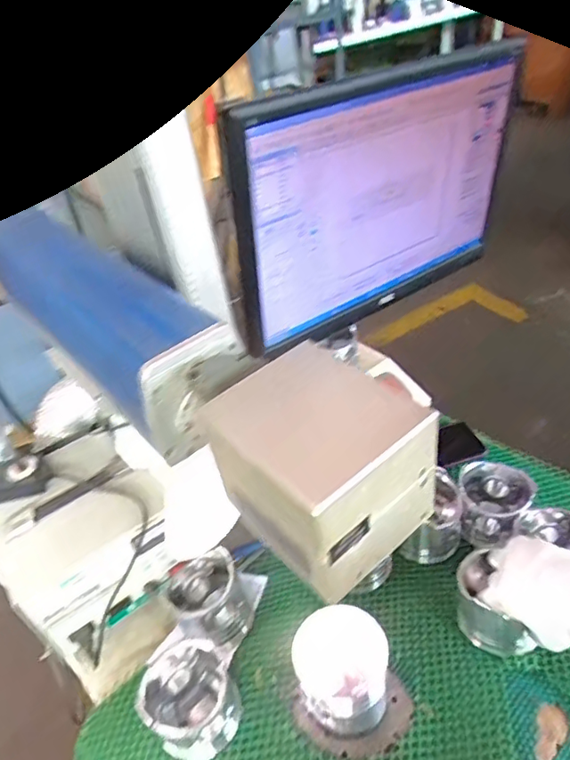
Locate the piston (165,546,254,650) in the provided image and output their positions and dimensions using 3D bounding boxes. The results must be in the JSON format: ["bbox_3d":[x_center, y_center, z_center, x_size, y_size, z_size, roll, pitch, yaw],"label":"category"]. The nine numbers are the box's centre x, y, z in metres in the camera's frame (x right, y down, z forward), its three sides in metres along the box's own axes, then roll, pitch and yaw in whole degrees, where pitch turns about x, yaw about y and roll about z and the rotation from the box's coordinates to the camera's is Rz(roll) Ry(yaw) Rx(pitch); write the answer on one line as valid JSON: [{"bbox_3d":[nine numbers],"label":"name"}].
[{"bbox_3d":[-0.091,0.271,0.691,0.087,0.076,0.096,-26,42,-21],"label":"piston"}]

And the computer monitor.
[{"bbox_3d":[0.125,-0.217,0.684,0.412,0.304,0.059,-30,43,-25],"label":"computer monitor"}]

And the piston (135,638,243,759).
[{"bbox_3d":[-0.098,0.332,0.586,0.094,0.072,0.090,-5,38,4],"label":"piston"}]

